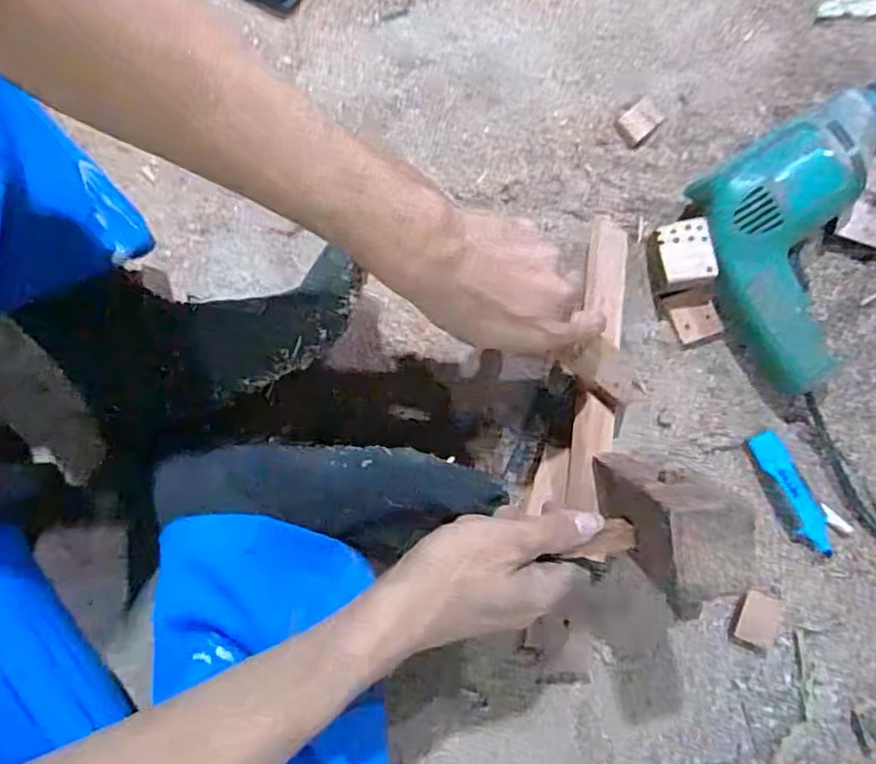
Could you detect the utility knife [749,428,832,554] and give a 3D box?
[{"bbox_3d":[0.265,0.083,0.483,0.025,0.009,0.096,-24,77,-6],"label":"utility knife"}]

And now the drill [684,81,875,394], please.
[{"bbox_3d":[0.311,-0.116,0.499,0.214,0.062,0.181,-29,82,-6],"label":"drill"}]

